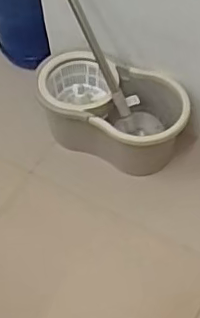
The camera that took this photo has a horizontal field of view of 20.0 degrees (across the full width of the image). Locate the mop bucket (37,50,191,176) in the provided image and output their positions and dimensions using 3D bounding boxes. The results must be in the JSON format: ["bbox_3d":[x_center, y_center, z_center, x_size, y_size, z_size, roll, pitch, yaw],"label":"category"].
[{"bbox_3d":[0.018,-0.132,1.652,0.465,0.206,0.244,14,56,13],"label":"mop bucket"}]

